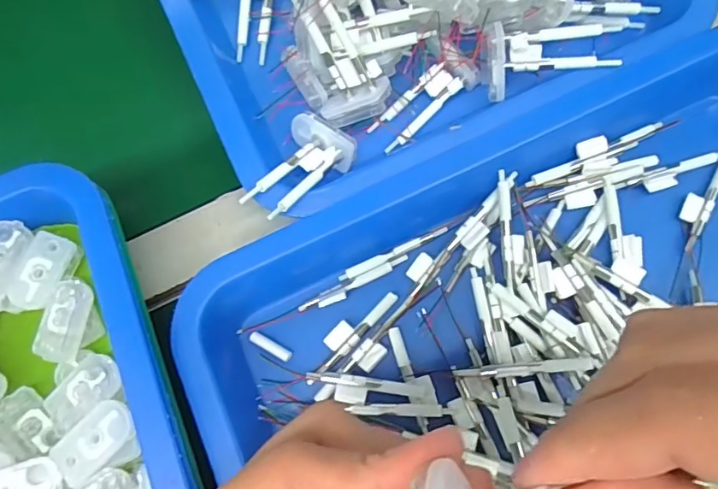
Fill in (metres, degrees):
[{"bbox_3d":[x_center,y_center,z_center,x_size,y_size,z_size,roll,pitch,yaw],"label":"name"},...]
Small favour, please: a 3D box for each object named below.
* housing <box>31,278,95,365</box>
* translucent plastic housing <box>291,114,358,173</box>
[{"bbox_3d":[-0.139,0.035,0.253,0.020,0.008,0.038,12,74,9],"label":"housing"},{"bbox_3d":[-0.018,-0.054,0.282,0.038,0.016,0.016,42,81,16],"label":"translucent plastic housing"}]

